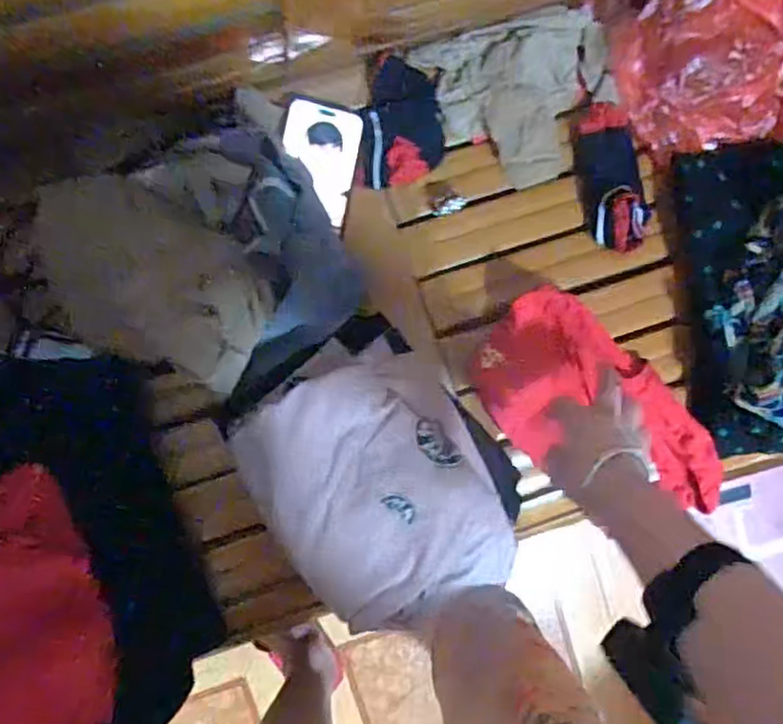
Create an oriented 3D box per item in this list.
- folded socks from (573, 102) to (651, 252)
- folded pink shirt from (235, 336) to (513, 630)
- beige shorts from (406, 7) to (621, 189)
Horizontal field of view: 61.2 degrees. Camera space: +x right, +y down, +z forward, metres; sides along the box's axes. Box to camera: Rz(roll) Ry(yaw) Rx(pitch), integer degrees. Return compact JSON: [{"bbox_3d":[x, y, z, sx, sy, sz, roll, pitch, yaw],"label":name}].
[{"bbox_3d":[0.229,-0.188,0.684,0.062,0.047,0.151,-6,81,-7],"label":"folded socks"},{"bbox_3d":[-0.010,0.114,0.607,0.194,0.073,0.241,-22,98,-4],"label":"folded pink shirt"},{"bbox_3d":[0.135,-0.264,0.673,0.185,0.026,0.153,-16,95,-6],"label":"beige shorts"}]

